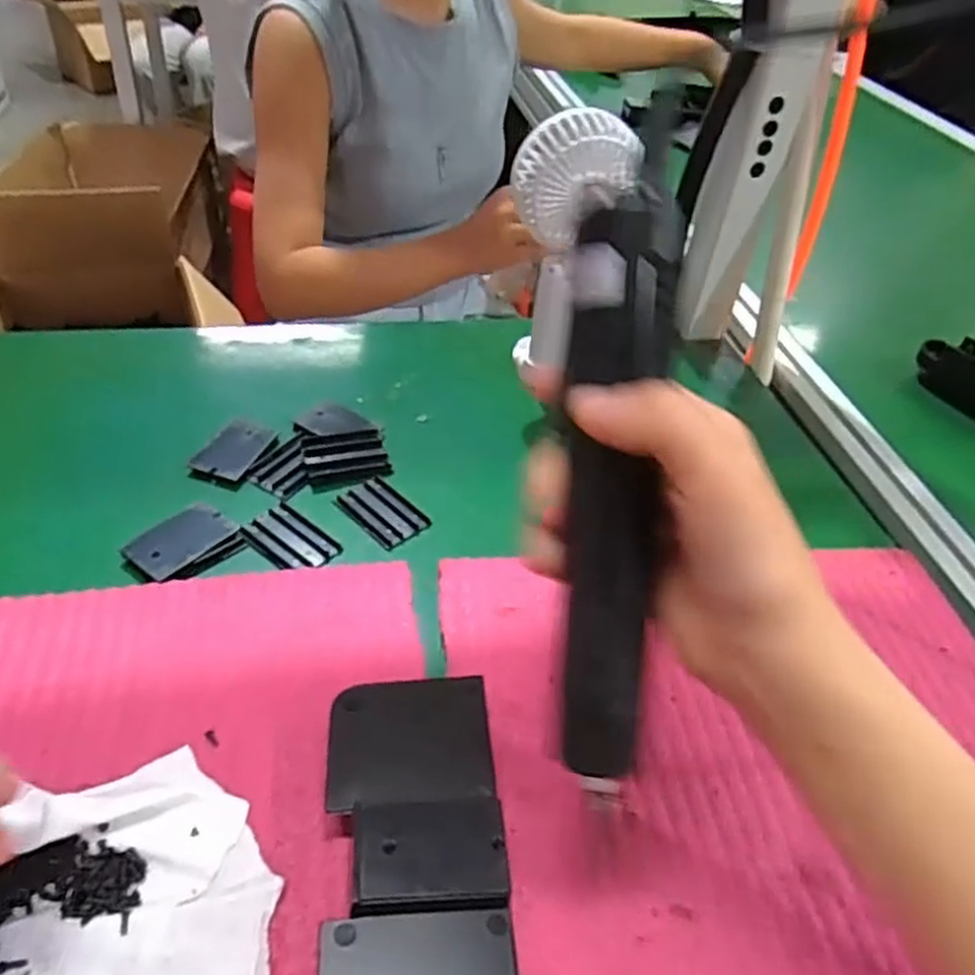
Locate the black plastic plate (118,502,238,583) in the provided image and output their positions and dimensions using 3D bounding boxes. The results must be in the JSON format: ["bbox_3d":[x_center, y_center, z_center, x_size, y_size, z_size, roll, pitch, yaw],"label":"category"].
[{"bbox_3d":[-0.176,0.029,0.444,0.037,0.007,0.057,26,45,19],"label":"black plastic plate"}]

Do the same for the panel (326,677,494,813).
[{"bbox_3d":[-0.034,0.113,0.343,0.073,0.007,0.052,3,61,-20],"label":"panel"}]

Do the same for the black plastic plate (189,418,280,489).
[{"bbox_3d":[-0.163,-0.025,0.503,0.034,0.007,0.058,18,43,11],"label":"black plastic plate"}]

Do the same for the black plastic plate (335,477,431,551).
[{"bbox_3d":[-0.065,0.014,0.480,0.055,0.004,0.035,37,49,28],"label":"black plastic plate"}]

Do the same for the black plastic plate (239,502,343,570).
[{"bbox_3d":[-0.115,0.031,0.455,0.054,0.004,0.036,31,47,24],"label":"black plastic plate"}]

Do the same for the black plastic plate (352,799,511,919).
[{"bbox_3d":[-0.022,0.141,0.298,0.058,0.005,0.043,4,36,-12],"label":"black plastic plate"}]

